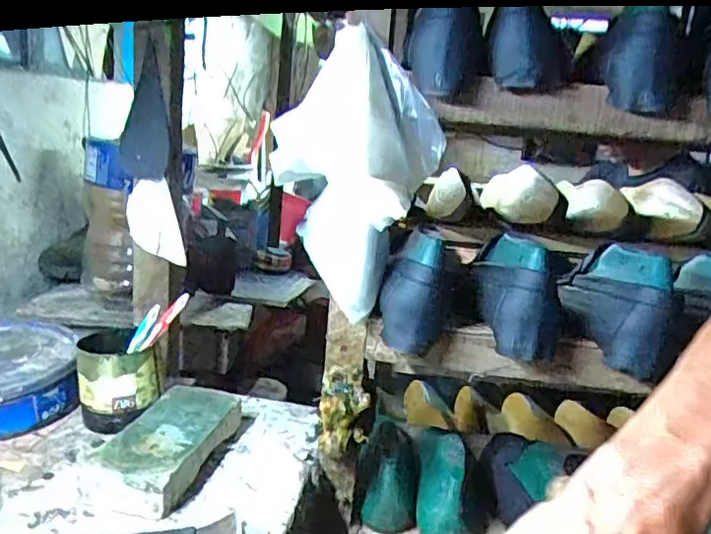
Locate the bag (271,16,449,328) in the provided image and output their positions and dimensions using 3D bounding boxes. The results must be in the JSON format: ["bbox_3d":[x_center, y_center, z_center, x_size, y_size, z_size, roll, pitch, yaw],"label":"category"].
[{"bbox_3d":[-0.001,-0.095,0.619,0.128,0.255,0.092,14,15,34],"label":"bag"}]

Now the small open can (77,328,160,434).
[{"bbox_3d":[-0.274,0.127,0.712,0.081,0.090,0.092,-2,17,-24],"label":"small open can"}]

